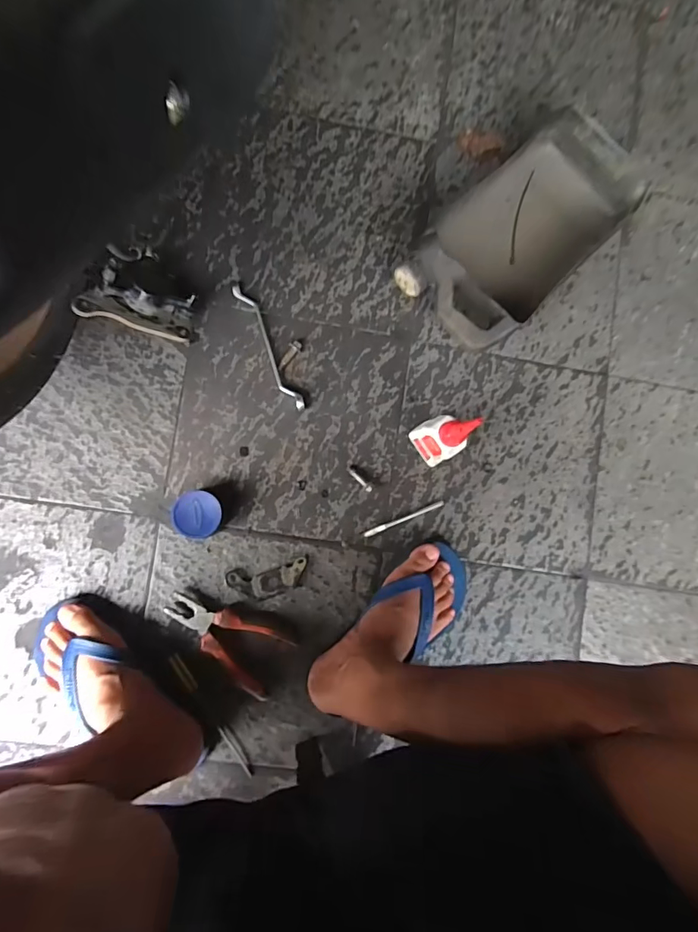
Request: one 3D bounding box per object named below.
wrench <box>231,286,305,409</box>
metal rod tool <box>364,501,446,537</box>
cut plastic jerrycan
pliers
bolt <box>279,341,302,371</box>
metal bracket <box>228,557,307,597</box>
[{"bbox_3d":[-0.109,-0.161,0.614,0.022,0.014,0.192,-26,87,-8],"label":"wrench"},{"bbox_3d":[0.077,0.073,0.627,0.119,0.004,0.009,-22,87,-7],"label":"metal rod tool"},{"bbox_3d":[0.226,-0.317,0.620,0.178,0.088,0.348,45,82,0],"label":"cut plastic jerrycan"},{"bbox_3d":[-0.159,0.220,0.586,0.170,0.019,0.080,37,82,-1],"label":"pliers"},{"bbox_3d":[-0.082,-0.151,0.619,0.015,0.016,0.044,33,82,-2],"label":"bolt"},{"bbox_3d":[-0.108,0.151,0.601,0.103,0.008,0.039,-9,85,-7],"label":"metal bracket"}]

